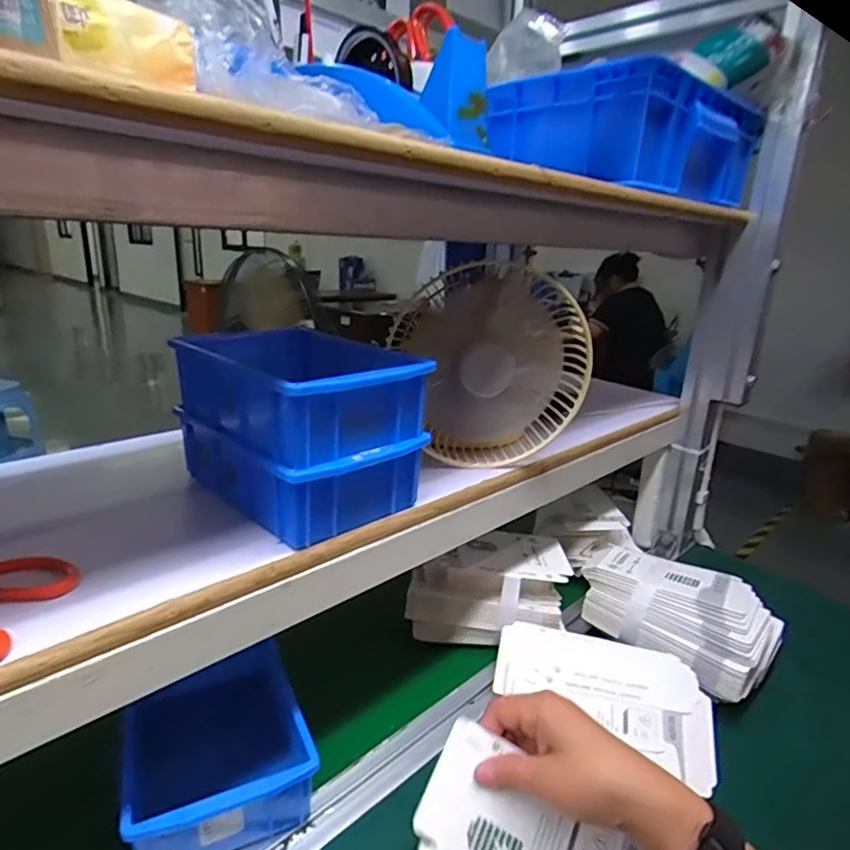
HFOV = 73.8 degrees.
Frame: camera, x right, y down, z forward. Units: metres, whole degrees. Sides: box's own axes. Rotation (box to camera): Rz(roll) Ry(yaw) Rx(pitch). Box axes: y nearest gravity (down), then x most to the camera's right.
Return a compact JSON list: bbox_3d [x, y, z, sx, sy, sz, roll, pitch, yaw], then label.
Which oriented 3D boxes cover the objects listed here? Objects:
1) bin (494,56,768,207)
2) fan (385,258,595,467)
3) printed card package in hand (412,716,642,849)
[{"bbox_3d":[0.239,-0.326,0.666,0.281,0.100,0.201,-13,23,-40],"label":"bin"},{"bbox_3d":[0.067,-0.058,0.575,0.191,0.187,0.088,9,19,17],"label":"fan"},{"bbox_3d":[0.074,0.284,0.383,0.158,0.007,0.087,29,64,8],"label":"printed card package in hand"}]

